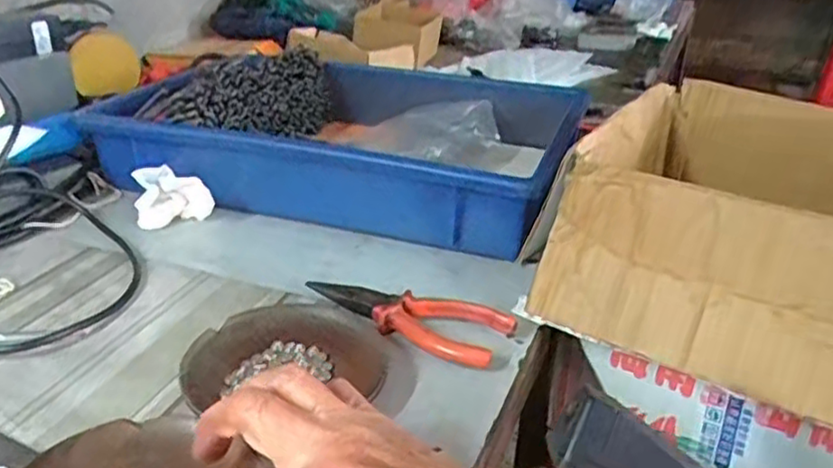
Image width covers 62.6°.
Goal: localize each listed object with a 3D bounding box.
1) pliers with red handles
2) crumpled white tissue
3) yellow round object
[{"bbox_3d":[-0.010,0.053,0.455,0.141,0.019,0.048,16,30,25],"label":"pliers with red handles"},{"bbox_3d":[-0.211,-0.033,0.591,0.061,0.040,0.055,-13,31,-28],"label":"crumpled white tissue"},{"bbox_3d":[-0.333,-0.181,0.731,0.069,0.066,0.022,-28,15,-15],"label":"yellow round object"}]

